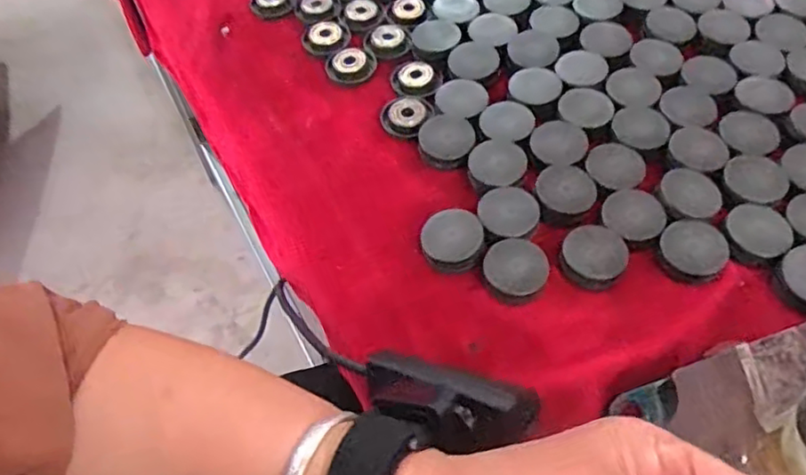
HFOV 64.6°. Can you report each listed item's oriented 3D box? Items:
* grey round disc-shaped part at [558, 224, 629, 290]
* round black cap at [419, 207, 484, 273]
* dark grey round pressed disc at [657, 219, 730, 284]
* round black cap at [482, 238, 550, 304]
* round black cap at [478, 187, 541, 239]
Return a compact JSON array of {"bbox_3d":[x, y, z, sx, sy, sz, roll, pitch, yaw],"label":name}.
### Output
[{"bbox_3d":[0.099,0.008,0.329,0.031,0.004,0.036,37,65,22],"label":"grey round disc-shaped part"},{"bbox_3d":[0.026,0.001,0.336,0.032,0.006,0.034,0,57,1],"label":"round black cap"},{"bbox_3d":[0.149,0.006,0.327,0.033,0.004,0.036,0,57,1],"label":"dark grey round pressed disc"},{"bbox_3d":[0.058,0.017,0.329,0.034,0.007,0.032,0,57,1],"label":"round black cap"},{"bbox_3d":[0.057,-0.014,0.343,0.032,0.004,0.033,0,57,1],"label":"round black cap"}]

